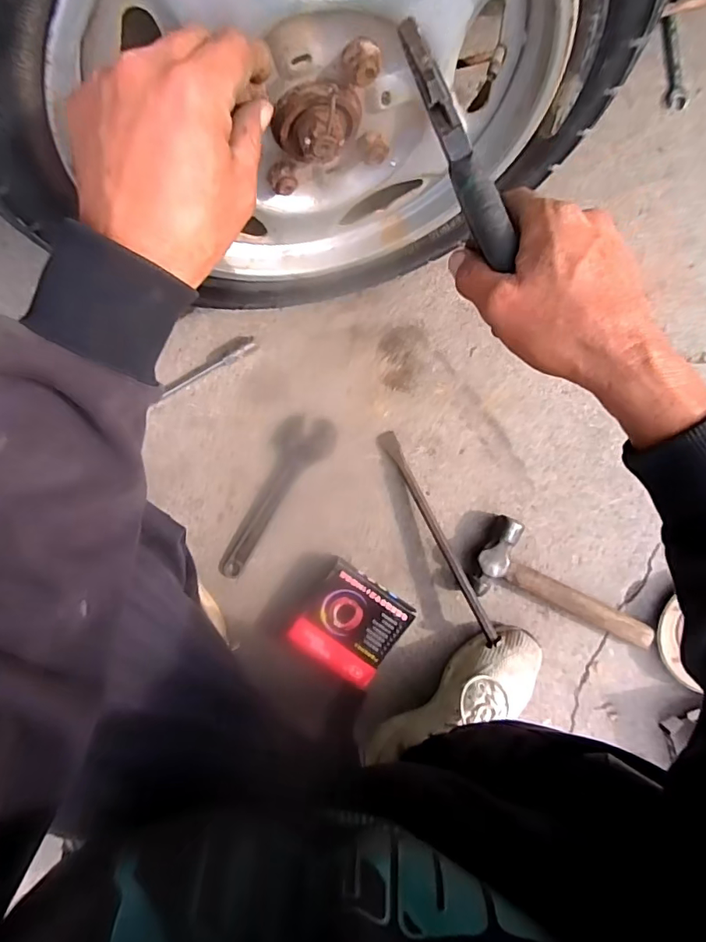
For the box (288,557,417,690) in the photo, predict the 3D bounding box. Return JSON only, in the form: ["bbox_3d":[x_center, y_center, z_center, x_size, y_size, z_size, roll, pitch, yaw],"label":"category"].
[{"bbox_3d":[-0.001,0.200,0.655,0.121,0.036,0.127,35,92,0],"label":"box"}]

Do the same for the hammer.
[{"bbox_3d":[0.286,0.144,0.646,0.242,0.029,0.103,18,92,1],"label":"hammer"}]

